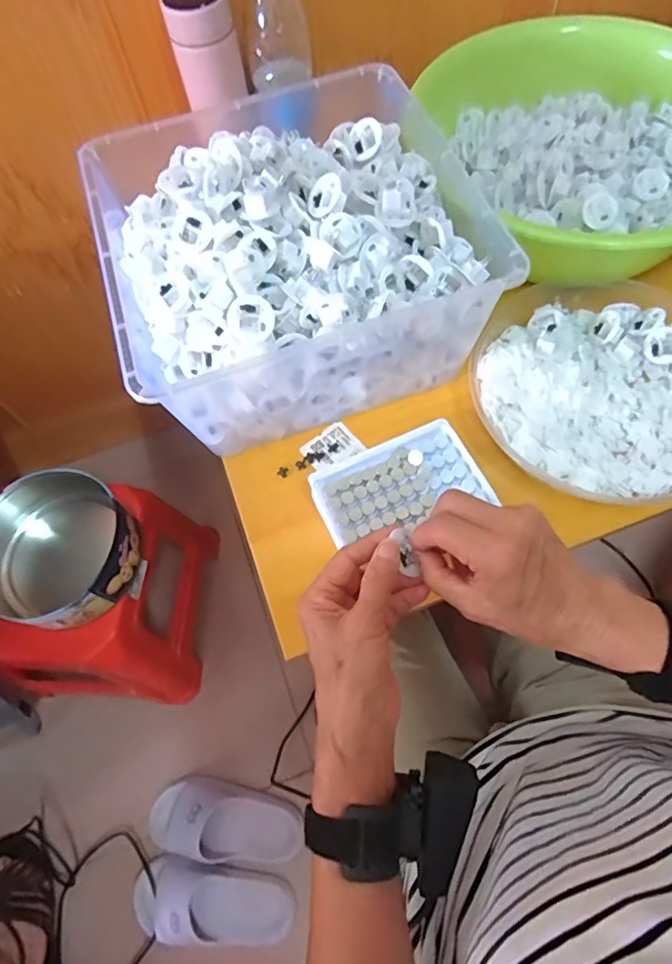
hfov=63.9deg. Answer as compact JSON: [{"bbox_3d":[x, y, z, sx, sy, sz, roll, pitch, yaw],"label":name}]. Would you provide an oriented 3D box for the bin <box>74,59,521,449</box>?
[{"bbox_3d":[-0.044,-0.202,0.480,0.292,0.142,0.276,-18,66,-5],"label":"bin"}]

